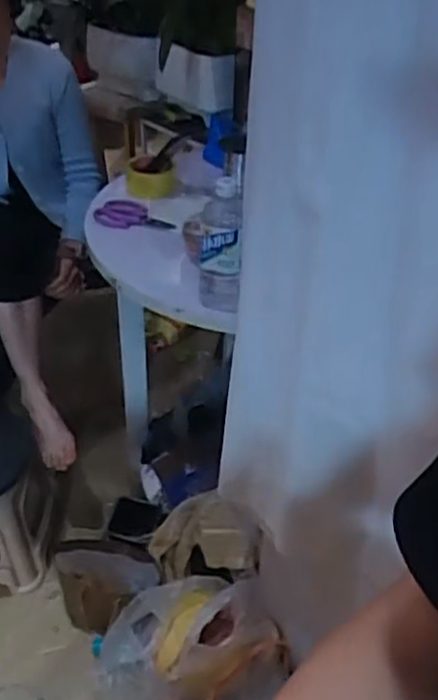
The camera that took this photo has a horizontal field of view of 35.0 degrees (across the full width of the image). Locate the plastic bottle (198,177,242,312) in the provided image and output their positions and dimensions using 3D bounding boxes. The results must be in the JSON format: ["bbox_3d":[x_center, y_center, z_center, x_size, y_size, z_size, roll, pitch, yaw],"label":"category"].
[{"bbox_3d":[0.003,-0.153,1.037,0.061,0.197,0.052,1,37,-5],"label":"plastic bottle"}]

